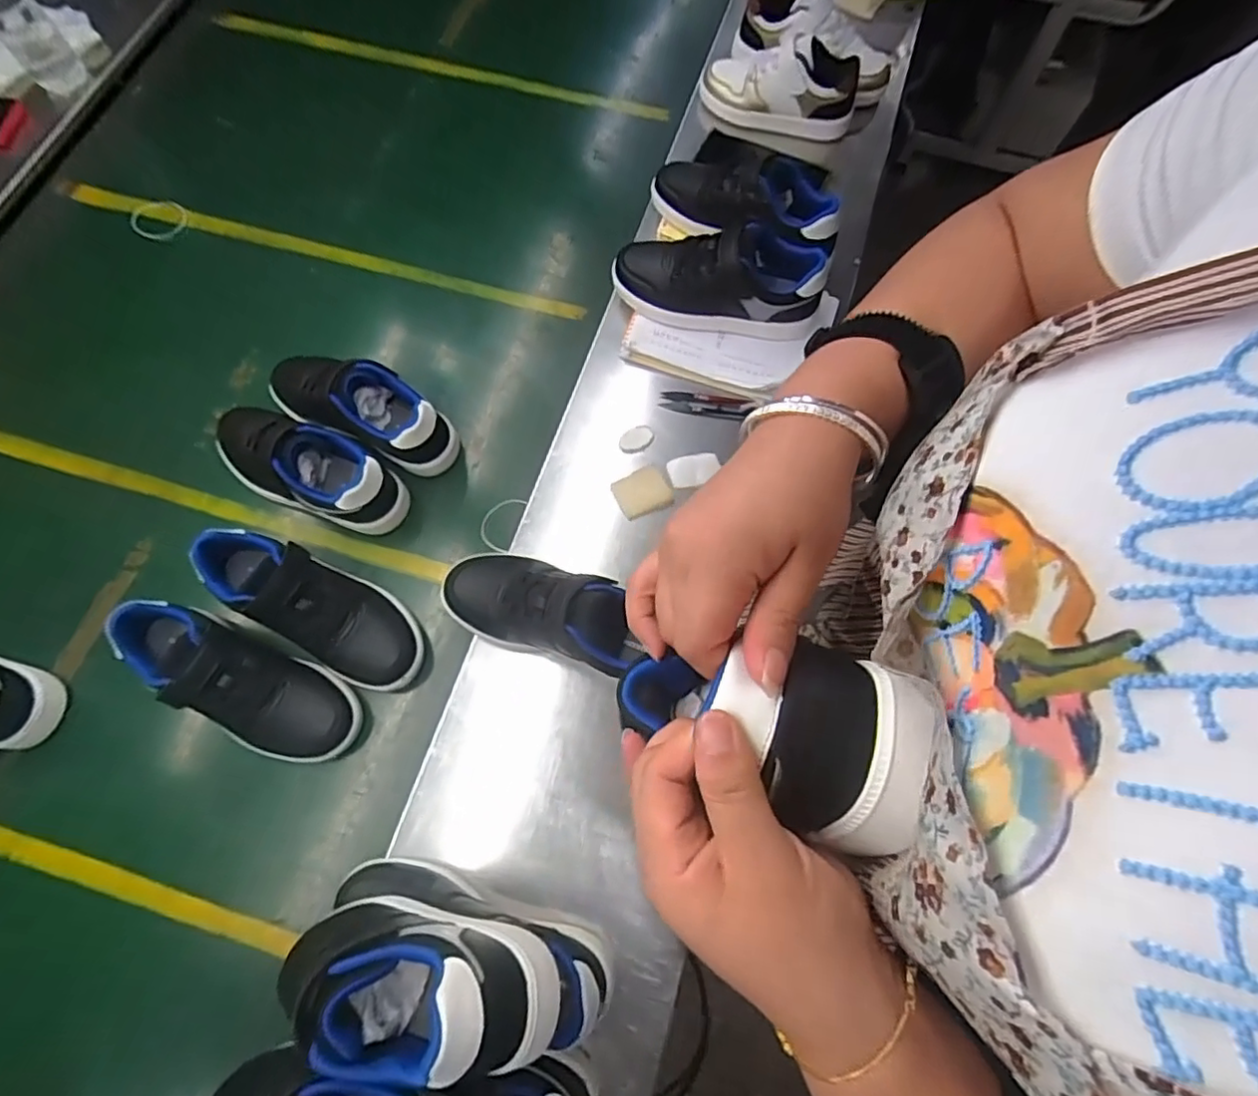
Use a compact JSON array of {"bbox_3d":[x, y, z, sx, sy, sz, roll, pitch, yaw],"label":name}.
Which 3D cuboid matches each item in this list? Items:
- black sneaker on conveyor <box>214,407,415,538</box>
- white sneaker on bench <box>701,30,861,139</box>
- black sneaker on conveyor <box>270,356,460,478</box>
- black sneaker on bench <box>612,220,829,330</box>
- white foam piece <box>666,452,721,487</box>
[{"bbox_3d":[-0.334,-0.089,0.629,0.204,0.094,0.081,21,72,7],"label":"black sneaker on conveyor"},{"bbox_3d":[0.187,-0.582,0.763,0.192,0.103,0.080,10,71,4],"label":"white sneaker on bench"},{"bbox_3d":[-0.287,-0.155,0.650,0.208,0.096,0.075,24,73,8],"label":"black sneaker on conveyor"},{"bbox_3d":[0.094,-0.293,0.666,0.216,0.092,0.075,8,71,3],"label":"black sneaker on bench"},{"bbox_3d":[0.067,-0.082,0.639,0.052,0.009,0.036,-9,71,-2],"label":"white foam piece"}]

